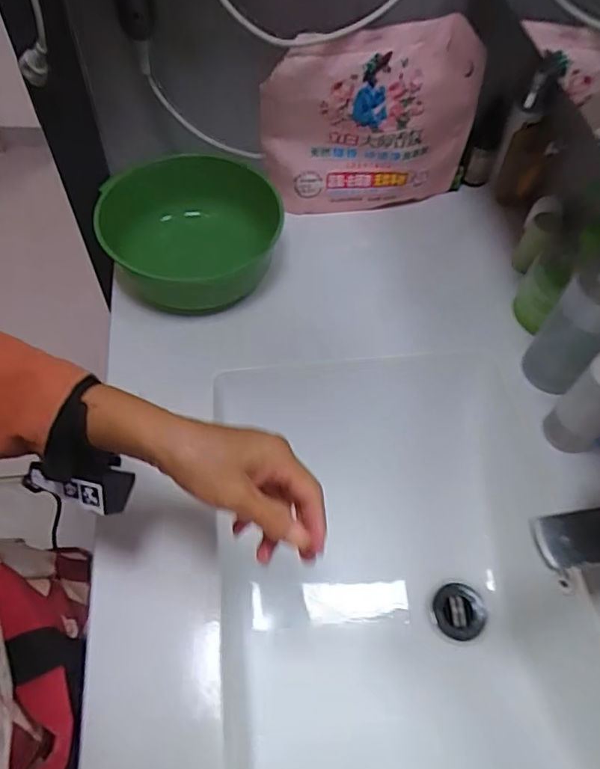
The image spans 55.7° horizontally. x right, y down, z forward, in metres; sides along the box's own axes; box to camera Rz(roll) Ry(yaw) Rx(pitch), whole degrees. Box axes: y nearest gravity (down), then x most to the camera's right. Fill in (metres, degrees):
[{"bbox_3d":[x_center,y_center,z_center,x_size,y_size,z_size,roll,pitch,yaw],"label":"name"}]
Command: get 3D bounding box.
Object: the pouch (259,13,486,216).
[{"bbox_3d":[0.081,-0.302,0.657,0.242,0.220,0.055,-10,57,-10],"label":"pouch"}]

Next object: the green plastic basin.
[{"bbox_3d":[-0.128,-0.179,0.658,0.190,0.094,0.190,1,57,-1],"label":"green plastic basin"}]

